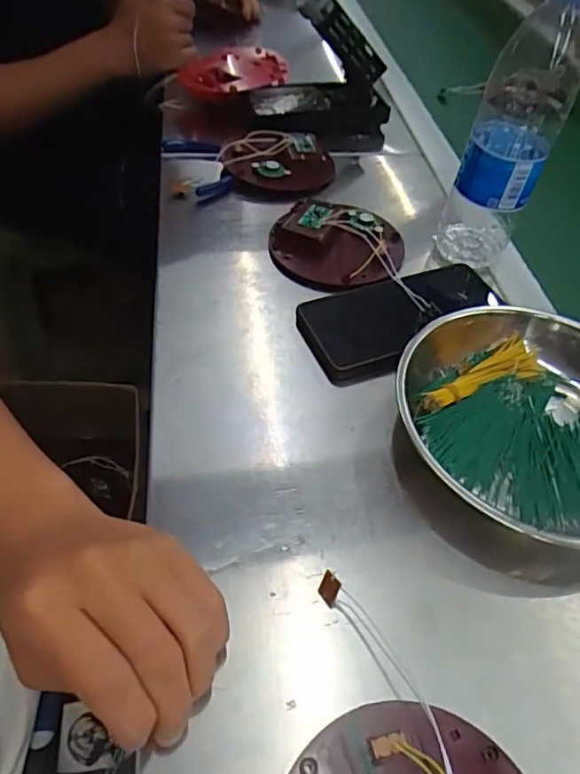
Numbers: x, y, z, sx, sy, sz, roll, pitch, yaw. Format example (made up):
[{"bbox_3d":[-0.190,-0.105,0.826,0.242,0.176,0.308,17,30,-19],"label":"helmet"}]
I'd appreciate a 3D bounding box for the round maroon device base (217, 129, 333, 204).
[{"bbox_3d":[-0.011,-0.229,0.584,0.110,0.033,0.102,1,51,-1],"label":"round maroon device base"}]

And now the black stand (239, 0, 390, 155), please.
[{"bbox_3d":[0.030,-0.352,0.634,0.170,0.146,0.118,-10,51,-13],"label":"black stand"}]

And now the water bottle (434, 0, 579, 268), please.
[{"bbox_3d":[0.174,-0.196,0.434,0.067,0.217,0.055,19,50,12],"label":"water bottle"}]

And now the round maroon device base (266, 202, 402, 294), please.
[{"bbox_3d":[0.042,-0.131,0.499,0.115,0.028,0.109,2,49,-3],"label":"round maroon device base"}]

